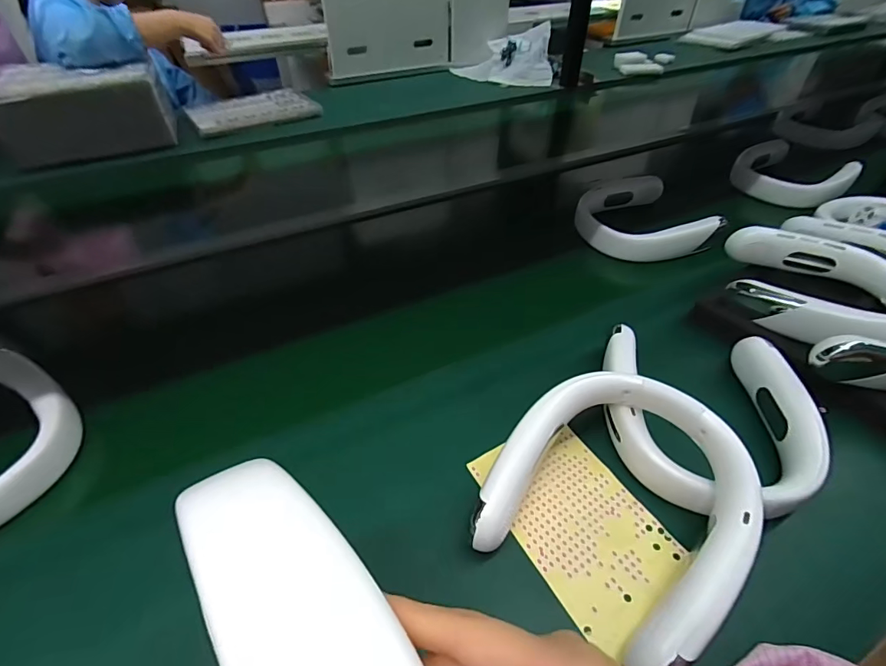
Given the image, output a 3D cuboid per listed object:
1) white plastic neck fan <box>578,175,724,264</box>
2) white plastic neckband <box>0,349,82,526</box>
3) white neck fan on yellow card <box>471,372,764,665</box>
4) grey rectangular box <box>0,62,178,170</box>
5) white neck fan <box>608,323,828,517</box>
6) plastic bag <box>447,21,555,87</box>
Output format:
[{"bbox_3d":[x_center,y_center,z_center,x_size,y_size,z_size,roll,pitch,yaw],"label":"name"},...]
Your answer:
[{"bbox_3d":[0.331,-0.197,0.736,0.192,0.068,0.203,-9,49,-7],"label":"white plastic neck fan"},{"bbox_3d":[-0.466,0.116,0.417,0.192,0.051,0.182,-34,57,-26],"label":"white plastic neckband"},{"bbox_3d":[0.136,0.130,0.354,0.172,0.086,0.179,27,54,22],"label":"white neck fan on yellow card"},{"bbox_3d":[-0.836,-0.546,1.039,0.338,0.150,0.250,-15,50,-13],"label":"grey rectangular box"},{"bbox_3d":[0.256,0.080,0.424,0.180,0.046,0.201,8,49,7],"label":"white neck fan"},{"bbox_3d":[0.197,-0.911,1.442,0.324,0.109,0.269,2,49,2],"label":"plastic bag"}]

